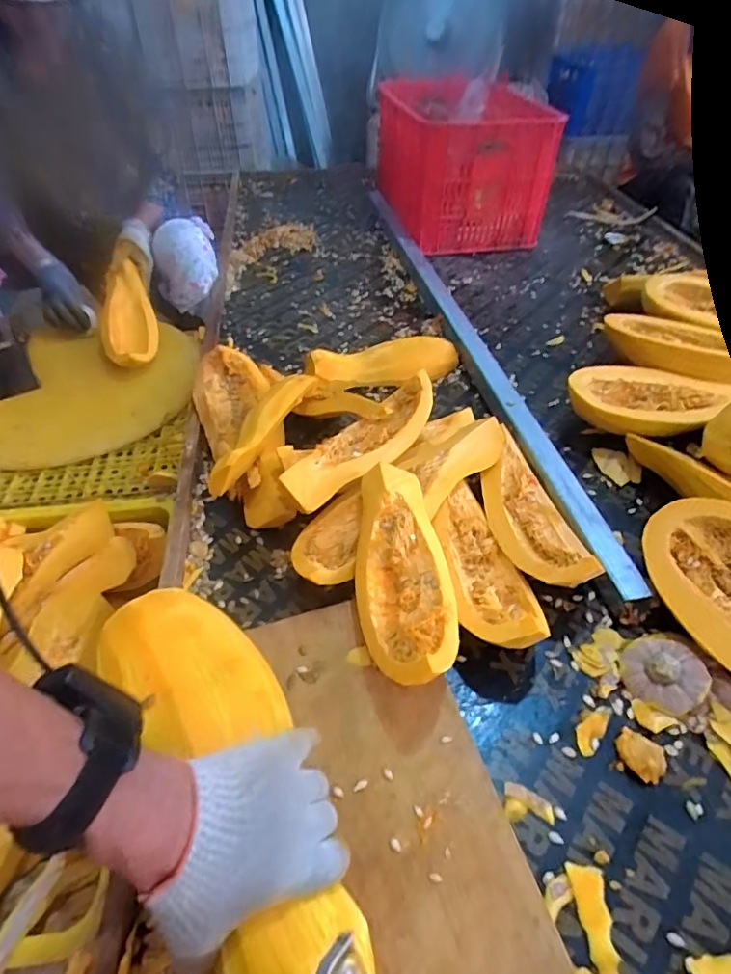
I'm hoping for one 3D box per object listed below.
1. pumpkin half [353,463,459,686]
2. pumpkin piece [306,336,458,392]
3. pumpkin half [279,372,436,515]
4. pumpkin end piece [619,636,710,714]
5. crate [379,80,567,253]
[{"bbox_3d":[0.041,0.092,0.614,0.105,0.073,0.297,-4,45,-3],"label":"pumpkin half"},{"bbox_3d":[0.034,-0.229,0.997,0.287,0.057,0.073,-7,45,-7],"label":"pumpkin piece"},{"bbox_3d":[0.002,-0.061,0.768,0.105,0.068,0.292,25,51,24],"label":"pumpkin half"},{"bbox_3d":[0.321,0.200,0.581,0.080,0.029,0.081,0,45,0],"label":"pumpkin end piece"},{"bbox_3d":[0.260,-0.939,1.562,0.405,0.298,0.582,-6,45,-7],"label":"crate"}]

